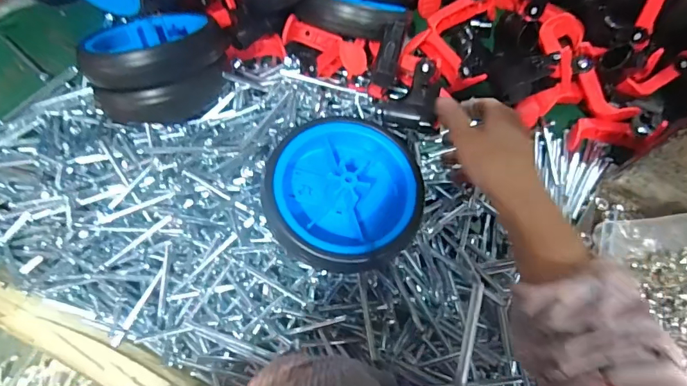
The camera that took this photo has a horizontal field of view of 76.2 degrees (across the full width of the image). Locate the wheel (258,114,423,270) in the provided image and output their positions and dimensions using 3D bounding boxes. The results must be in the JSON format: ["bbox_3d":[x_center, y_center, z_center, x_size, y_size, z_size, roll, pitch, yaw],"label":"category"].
[{"bbox_3d":[0.001,0.001,0.366,0.123,0.043,0.126,3,66,0],"label":"wheel"}]

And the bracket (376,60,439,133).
[{"bbox_3d":[0.073,-0.103,0.474,0.065,0.040,0.069,7,72,0],"label":"bracket"}]

